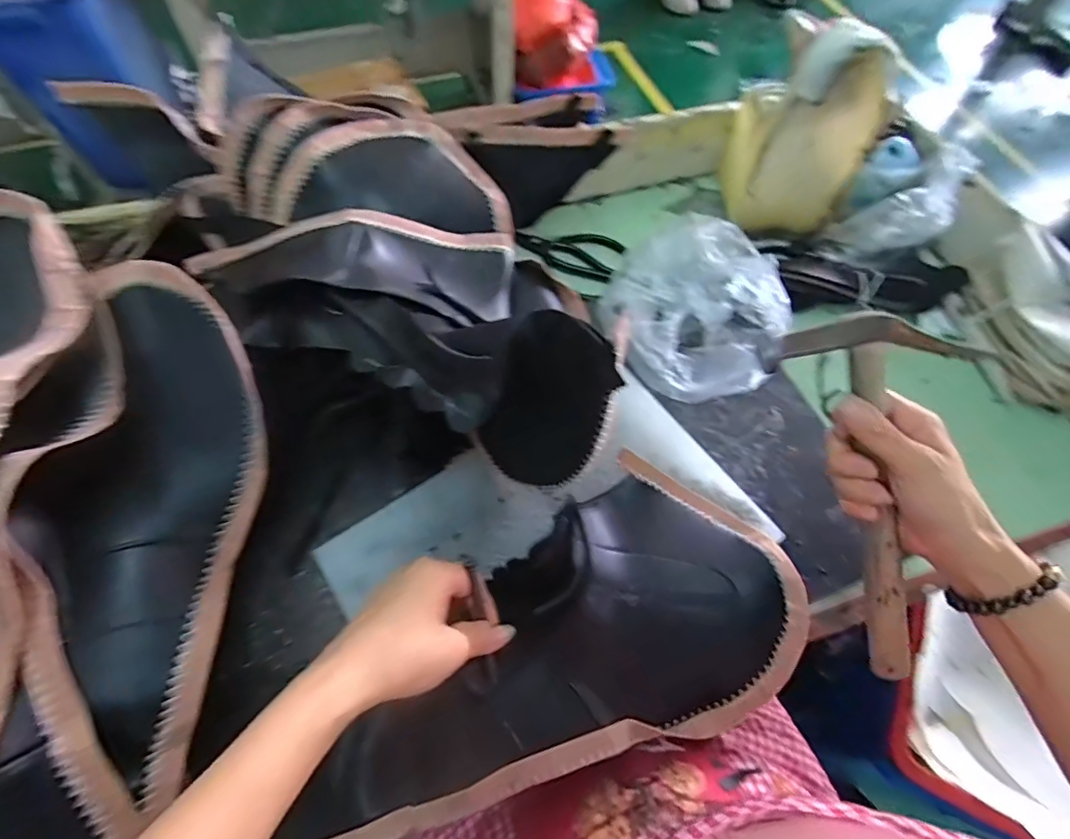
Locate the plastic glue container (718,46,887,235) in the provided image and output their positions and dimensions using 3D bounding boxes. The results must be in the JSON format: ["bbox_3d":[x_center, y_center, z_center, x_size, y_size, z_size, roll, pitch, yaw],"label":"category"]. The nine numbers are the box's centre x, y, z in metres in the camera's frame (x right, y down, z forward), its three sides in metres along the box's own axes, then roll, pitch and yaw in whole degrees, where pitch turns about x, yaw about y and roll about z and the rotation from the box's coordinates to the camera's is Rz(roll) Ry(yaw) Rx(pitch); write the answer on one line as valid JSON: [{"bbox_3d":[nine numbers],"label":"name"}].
[{"bbox_3d":[0.284,-0.309,0.570,0.108,0.209,0.112,-1,62,-2],"label":"plastic glue container"}]

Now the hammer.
[{"bbox_3d":[0.240,0.050,0.347,0.124,0.037,0.246,-16,97,-10],"label":"hammer"}]

